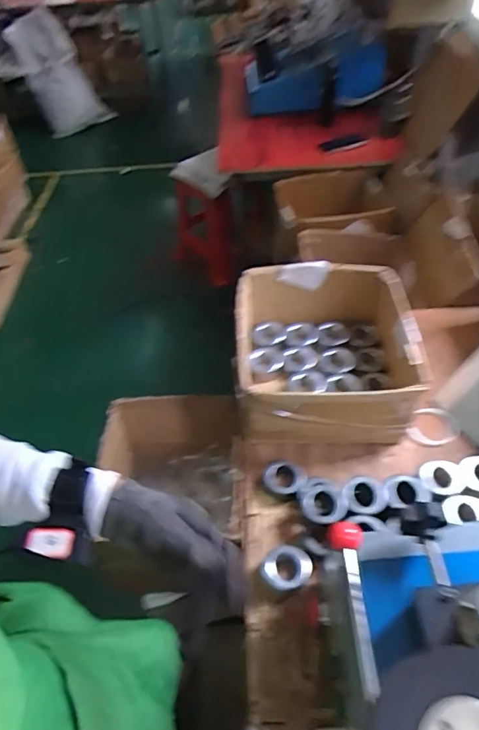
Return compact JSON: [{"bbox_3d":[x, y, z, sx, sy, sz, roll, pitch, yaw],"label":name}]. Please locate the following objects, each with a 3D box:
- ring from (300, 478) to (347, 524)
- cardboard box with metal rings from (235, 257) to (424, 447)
[{"bbox_3d":[0.139,0.226,0.781,0.080,0.032,0.073,15,52,17],"label":"ring"},{"bbox_3d":[0.162,-0.026,0.940,0.333,0.163,0.333,-2,49,3],"label":"cardboard box with metal rings"}]

